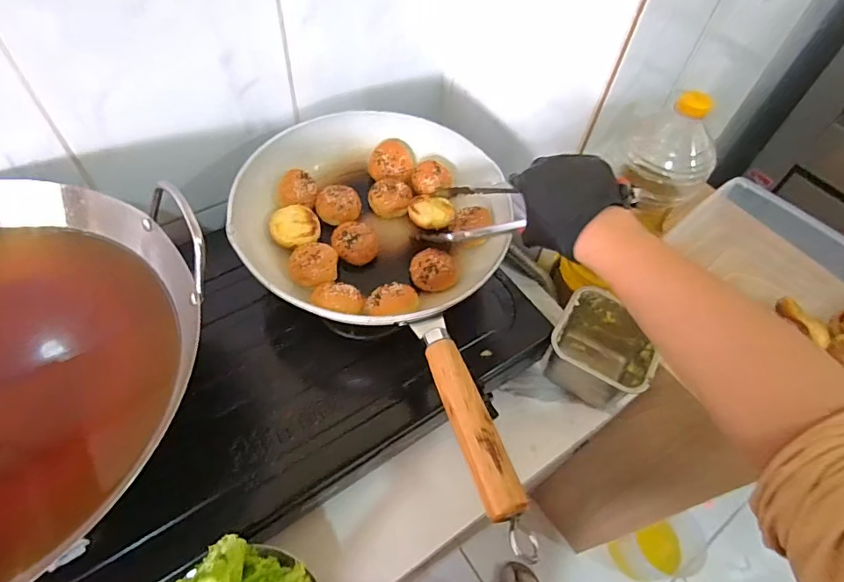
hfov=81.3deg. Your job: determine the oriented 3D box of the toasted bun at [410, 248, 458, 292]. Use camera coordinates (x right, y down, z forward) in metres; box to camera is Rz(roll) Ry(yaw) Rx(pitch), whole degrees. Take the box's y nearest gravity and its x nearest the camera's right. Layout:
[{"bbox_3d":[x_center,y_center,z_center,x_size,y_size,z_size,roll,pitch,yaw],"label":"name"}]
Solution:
[{"bbox_3d":[0.013,-0.022,0.566,0.052,0.032,0.044,6,55,-1],"label":"toasted bun"}]

